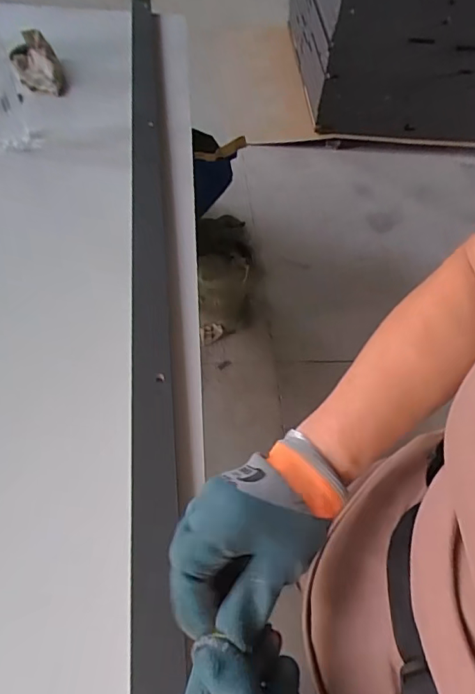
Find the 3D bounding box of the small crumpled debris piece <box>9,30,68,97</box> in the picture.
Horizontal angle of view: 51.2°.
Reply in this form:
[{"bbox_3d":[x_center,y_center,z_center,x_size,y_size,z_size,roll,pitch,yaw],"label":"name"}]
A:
[{"bbox_3d":[-0.374,-0.527,0.927,0.089,0.067,0.112,-14,56,-16],"label":"small crumpled debris piece"}]

